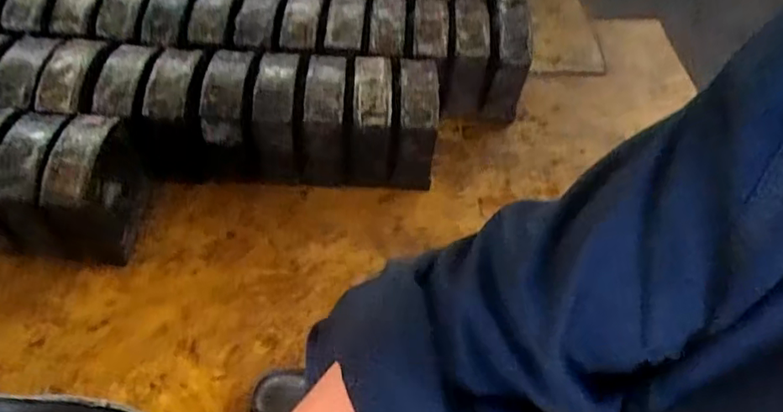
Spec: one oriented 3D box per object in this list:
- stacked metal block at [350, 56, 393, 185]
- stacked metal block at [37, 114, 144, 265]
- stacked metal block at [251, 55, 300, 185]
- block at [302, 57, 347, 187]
[{"bbox_3d":[-0.032,-0.132,0.979,0.067,0.167,0.133,3,53,-3],"label":"stacked metal block"},{"bbox_3d":[-0.427,-0.023,0.881,0.079,0.177,0.167,3,53,-3],"label":"stacked metal block"},{"bbox_3d":[-0.187,-0.140,0.989,0.068,0.161,0.158,1,53,-4],"label":"stacked metal block"},{"bbox_3d":[-0.110,-0.140,0.999,0.067,0.168,0.147,2,53,-4],"label":"block"}]

